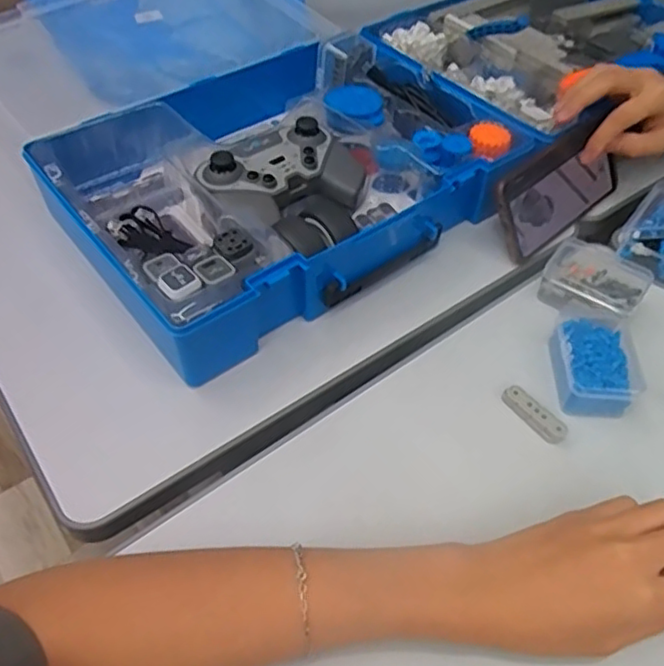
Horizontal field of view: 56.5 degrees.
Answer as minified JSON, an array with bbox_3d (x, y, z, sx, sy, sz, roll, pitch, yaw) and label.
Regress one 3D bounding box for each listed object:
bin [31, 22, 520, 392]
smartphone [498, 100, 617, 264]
[{"bbox_3d":[-0.046,-0.144,0.551,0.359,0.072,0.281,-30,58,-25],"label":"bin"},{"bbox_3d":[0.204,-0.130,0.551,0.159,0.079,0.012,-38,28,-26],"label":"smartphone"}]

